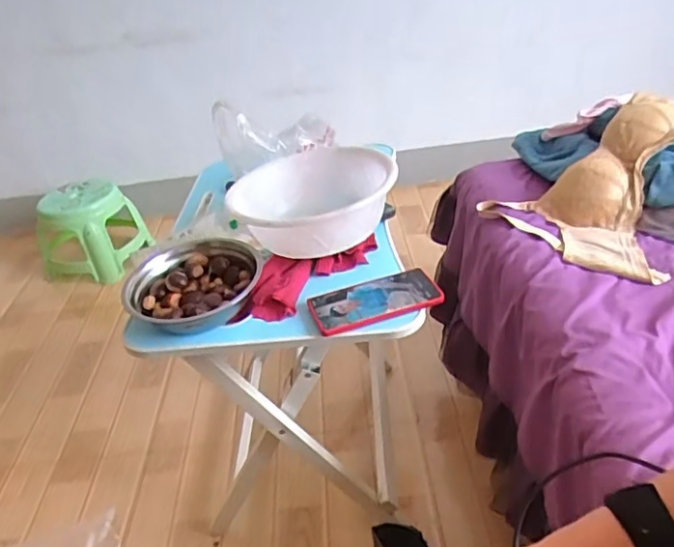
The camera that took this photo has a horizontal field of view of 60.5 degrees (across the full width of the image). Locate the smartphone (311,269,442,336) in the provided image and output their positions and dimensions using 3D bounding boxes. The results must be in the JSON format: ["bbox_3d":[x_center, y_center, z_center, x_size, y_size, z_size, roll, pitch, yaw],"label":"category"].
[{"bbox_3d":[0.049,0.033,0.767,0.166,0.008,0.085,-14,37,-6],"label":"smartphone"}]

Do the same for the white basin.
[{"bbox_3d":[-0.033,-0.105,0.853,0.219,0.091,0.248,0,34,12],"label":"white basin"}]

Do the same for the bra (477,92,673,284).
[{"bbox_3d":[0.507,-0.195,1.009,0.469,0.159,0.349,-34,41,-32],"label":"bra"}]

